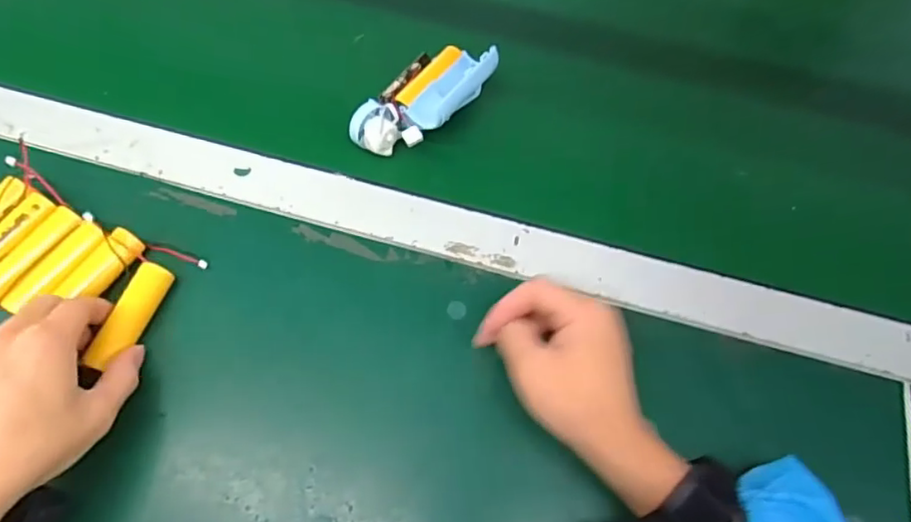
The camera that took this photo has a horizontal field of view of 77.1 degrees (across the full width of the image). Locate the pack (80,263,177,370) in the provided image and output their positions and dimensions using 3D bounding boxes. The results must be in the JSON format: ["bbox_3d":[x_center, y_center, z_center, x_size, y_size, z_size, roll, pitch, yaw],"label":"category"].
[{"bbox_3d":[-0.207,0.035,0.364,0.019,0.014,0.071,19,64,7],"label":"pack"}]

